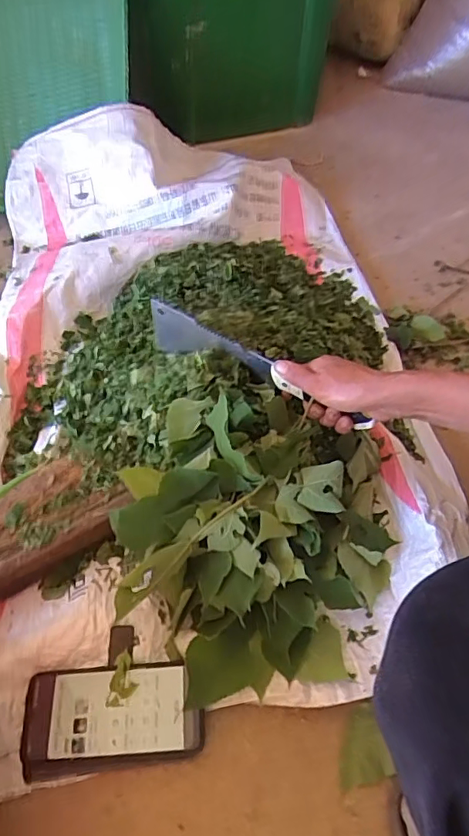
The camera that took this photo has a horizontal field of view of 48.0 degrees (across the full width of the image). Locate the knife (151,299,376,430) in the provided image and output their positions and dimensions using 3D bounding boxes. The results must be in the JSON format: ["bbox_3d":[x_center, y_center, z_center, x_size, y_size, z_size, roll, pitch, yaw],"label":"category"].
[{"bbox_3d":[0.018,-0.058,0.622,0.305,0.085,0.018,28,55,21],"label":"knife"}]

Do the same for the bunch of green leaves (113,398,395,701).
[{"bbox_3d":[0.033,0.116,0.557,0.292,0.147,0.283,-7,56,-6],"label":"bunch of green leaves"}]

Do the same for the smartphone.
[{"bbox_3d":[-0.115,0.280,0.498,0.162,0.011,0.085,-8,58,-3],"label":"smartphone"}]

